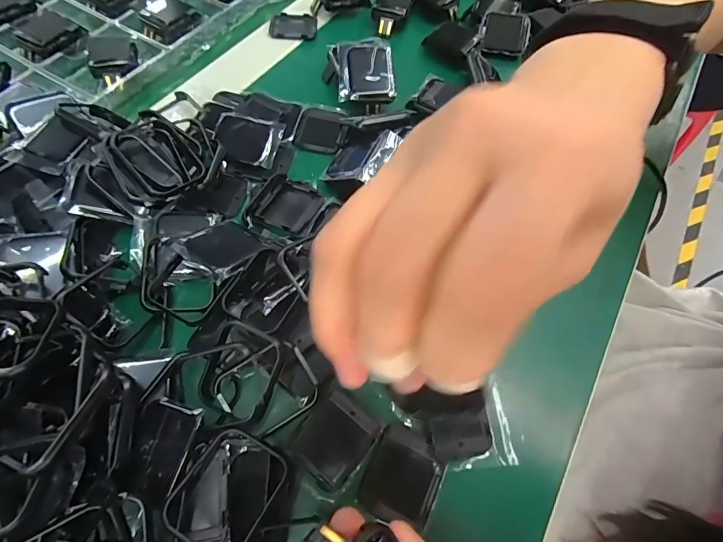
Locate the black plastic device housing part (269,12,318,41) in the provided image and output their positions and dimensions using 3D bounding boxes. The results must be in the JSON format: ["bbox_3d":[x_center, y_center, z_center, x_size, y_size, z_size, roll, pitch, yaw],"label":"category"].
[{"bbox_3d":[-0.059,-0.211,0.340,0.040,0.004,0.034,1,62,-4],"label":"black plastic device housing part"}]

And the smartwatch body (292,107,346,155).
[{"bbox_3d":[-0.030,-0.103,0.283,0.031,0.005,0.042,8,62,0],"label":"smartwatch body"}]

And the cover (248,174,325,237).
[{"bbox_3d":[-0.045,-0.043,0.243,0.042,0.011,0.039,26,64,10],"label":"cover"}]

